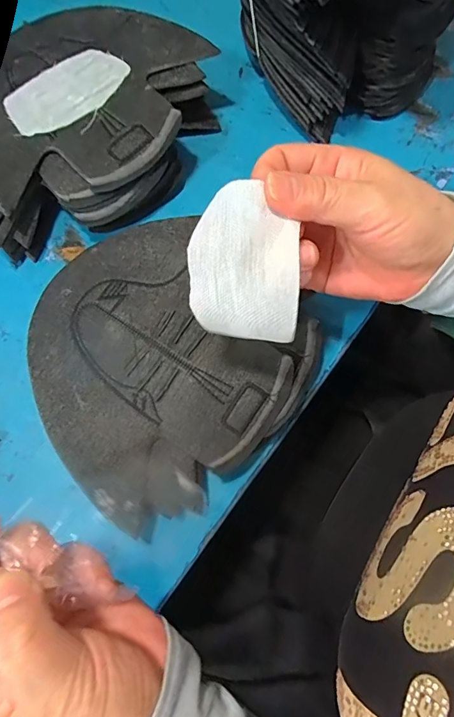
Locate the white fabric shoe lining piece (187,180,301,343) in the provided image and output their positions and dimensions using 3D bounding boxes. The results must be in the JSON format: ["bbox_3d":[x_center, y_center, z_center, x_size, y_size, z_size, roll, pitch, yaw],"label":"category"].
[{"bbox_3d":[0.008,-0.046,0.212,0.053,0.009,0.075,1,104,8],"label":"white fabric shoe lining piece"}]

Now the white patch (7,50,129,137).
[{"bbox_3d":[-0.120,-0.203,0.321,0.092,0.005,0.052,-36,79,-9],"label":"white patch"}]

